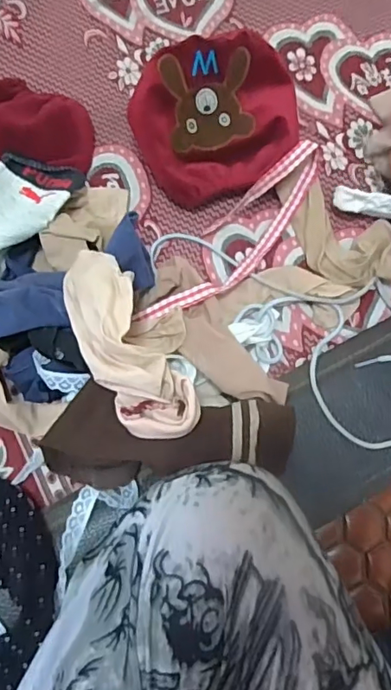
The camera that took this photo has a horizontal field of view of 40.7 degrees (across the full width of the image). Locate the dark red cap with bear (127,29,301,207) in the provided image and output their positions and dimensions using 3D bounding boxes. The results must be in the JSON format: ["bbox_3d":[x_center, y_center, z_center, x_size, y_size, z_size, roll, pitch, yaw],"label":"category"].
[{"bbox_3d":[0.021,-0.199,0.480,0.152,0.074,0.126,-18,76,-6],"label":"dark red cap with bear"}]

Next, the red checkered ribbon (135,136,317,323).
[{"bbox_3d":[0.032,-0.092,0.459,0.051,0.054,0.219,38,77,8],"label":"red checkered ribbon"}]

